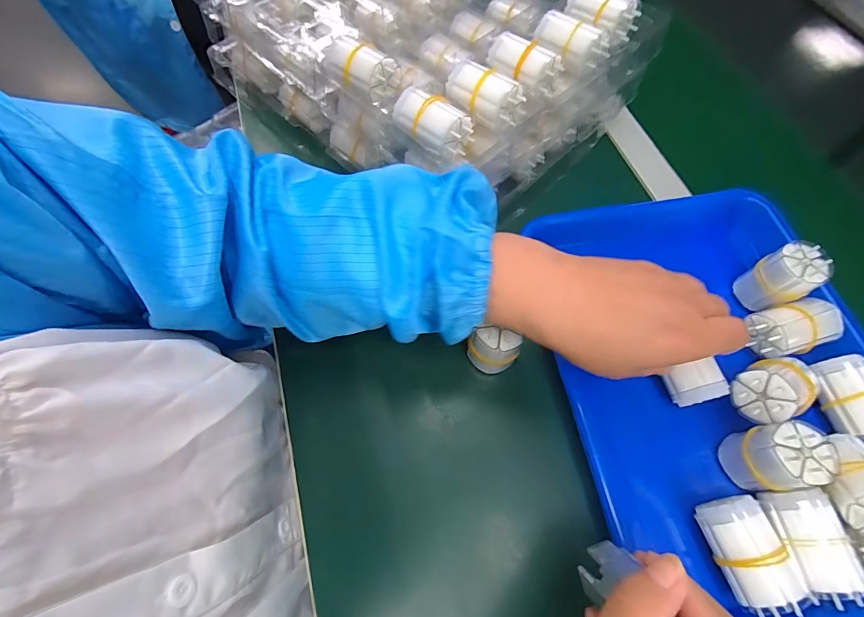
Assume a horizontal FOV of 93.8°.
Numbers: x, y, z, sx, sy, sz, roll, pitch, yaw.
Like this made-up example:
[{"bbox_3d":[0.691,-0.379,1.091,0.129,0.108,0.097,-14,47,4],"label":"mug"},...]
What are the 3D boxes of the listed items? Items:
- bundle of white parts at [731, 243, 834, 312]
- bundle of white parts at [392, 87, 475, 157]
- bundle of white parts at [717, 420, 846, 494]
[{"bbox_3d":[0.288,-0.024,0.336,0.030,0.057,0.038,-24,67,-12],"label":"bundle of white parts"},{"bbox_3d":[-0.002,-0.145,0.315,0.063,0.028,0.032,26,66,11],"label":"bundle of white parts"},{"bbox_3d":[0.233,0.101,0.274,0.036,0.055,0.040,-14,65,-8],"label":"bundle of white parts"}]

